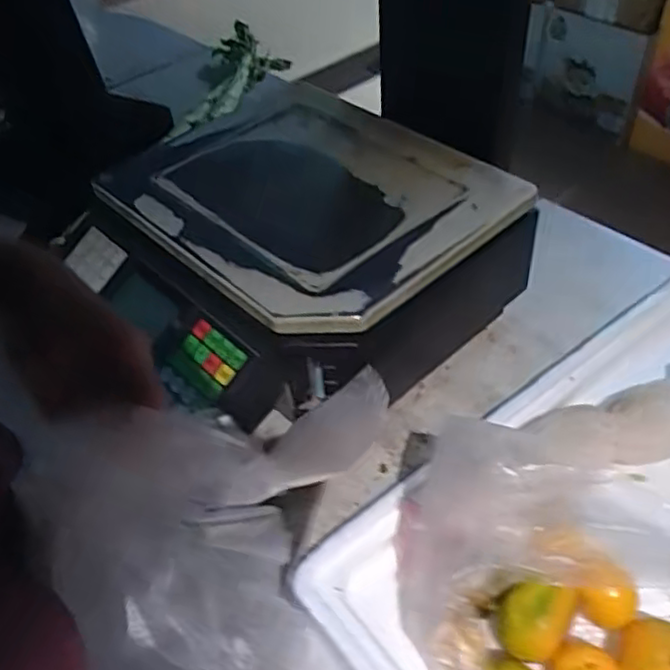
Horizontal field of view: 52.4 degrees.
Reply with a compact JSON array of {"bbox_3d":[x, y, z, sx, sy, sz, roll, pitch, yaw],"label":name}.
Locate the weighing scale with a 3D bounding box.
[{"bbox_3d":[-0.031,-0.086,0.706,0.335,0.162,0.335,34,58,32],"label":"weighing scale"}]

